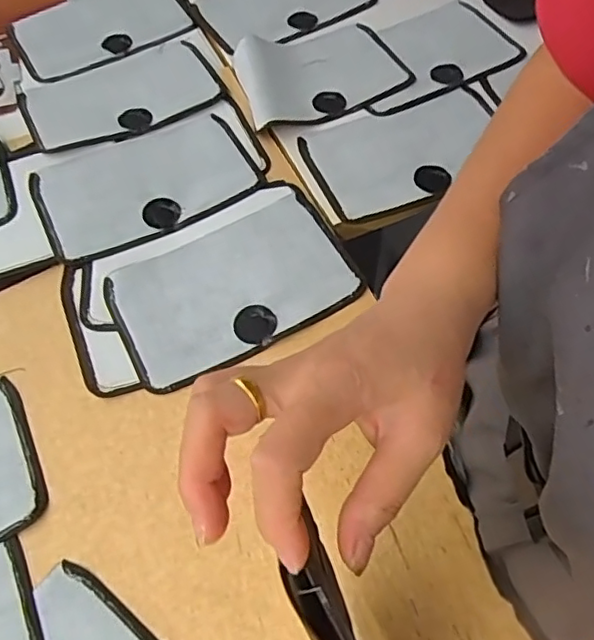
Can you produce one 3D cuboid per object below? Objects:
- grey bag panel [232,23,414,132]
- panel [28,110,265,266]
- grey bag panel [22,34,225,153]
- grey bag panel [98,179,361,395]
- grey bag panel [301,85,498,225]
[{"bbox_3d":[0.025,-0.301,0.708,0.194,0.029,0.153,-19,61,-9],"label":"grey bag panel"},{"bbox_3d":[-0.160,-0.148,0.631,0.223,0.009,0.141,-25,62,-13],"label":"panel"},{"bbox_3d":[-0.209,-0.267,0.710,0.218,0.022,0.148,-27,62,-13],"label":"grey bag panel"},{"bbox_3d":[-0.060,-0.032,0.564,0.222,0.007,0.142,-28,64,-12],"label":"grey bag panel"},{"bbox_3d":[0.118,-0.184,0.648,0.210,0.011,0.127,-19,61,-9],"label":"grey bag panel"}]

